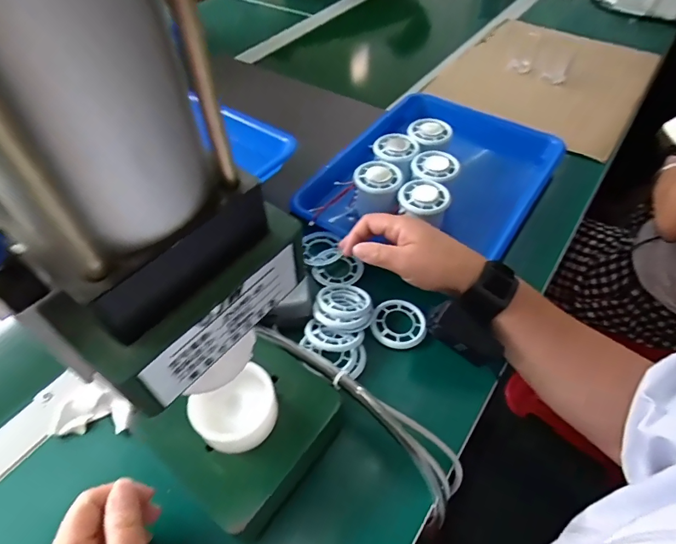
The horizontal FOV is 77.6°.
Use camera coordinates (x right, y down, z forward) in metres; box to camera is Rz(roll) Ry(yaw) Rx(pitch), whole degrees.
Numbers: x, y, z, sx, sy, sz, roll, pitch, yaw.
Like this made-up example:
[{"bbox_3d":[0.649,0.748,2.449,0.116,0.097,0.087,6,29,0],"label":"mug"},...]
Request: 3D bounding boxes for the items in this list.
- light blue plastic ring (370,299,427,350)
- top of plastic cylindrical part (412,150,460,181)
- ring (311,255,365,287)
[{"bbox_3d":[0.062,0.051,0.423,0.054,0.008,0.055,-1,51,1],"label":"light blue plastic ring"},{"bbox_3d":[0.116,-0.128,0.501,0.052,0.007,0.051,3,51,4],"label":"top of plastic cylindrical part"},{"bbox_3d":[0.001,-0.001,0.464,0.047,0.008,0.043,-1,51,1],"label":"ring"}]

